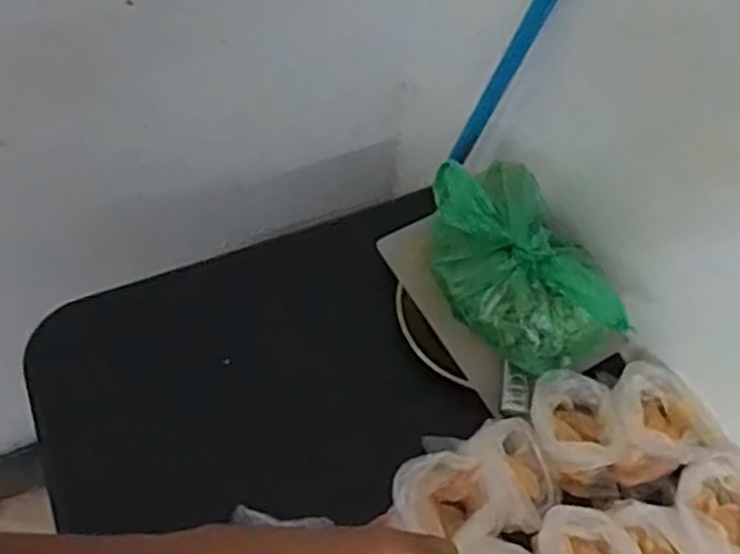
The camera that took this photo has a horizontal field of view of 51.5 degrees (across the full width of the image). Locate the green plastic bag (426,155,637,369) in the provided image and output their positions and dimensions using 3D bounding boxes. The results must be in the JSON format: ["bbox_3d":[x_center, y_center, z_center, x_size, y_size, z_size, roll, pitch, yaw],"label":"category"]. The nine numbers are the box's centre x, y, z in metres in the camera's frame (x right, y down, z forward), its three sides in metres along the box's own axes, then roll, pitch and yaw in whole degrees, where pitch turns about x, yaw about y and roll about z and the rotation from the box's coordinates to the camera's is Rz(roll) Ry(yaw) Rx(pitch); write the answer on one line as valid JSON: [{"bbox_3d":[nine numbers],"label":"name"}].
[{"bbox_3d":[0.141,-0.009,0.764,0.130,0.133,0.212,-14,58,-12],"label":"green plastic bag"}]

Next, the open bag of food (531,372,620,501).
[{"bbox_3d":[0.199,0.152,0.754,0.080,0.074,0.114,-3,57,-5],"label":"open bag of food"}]

